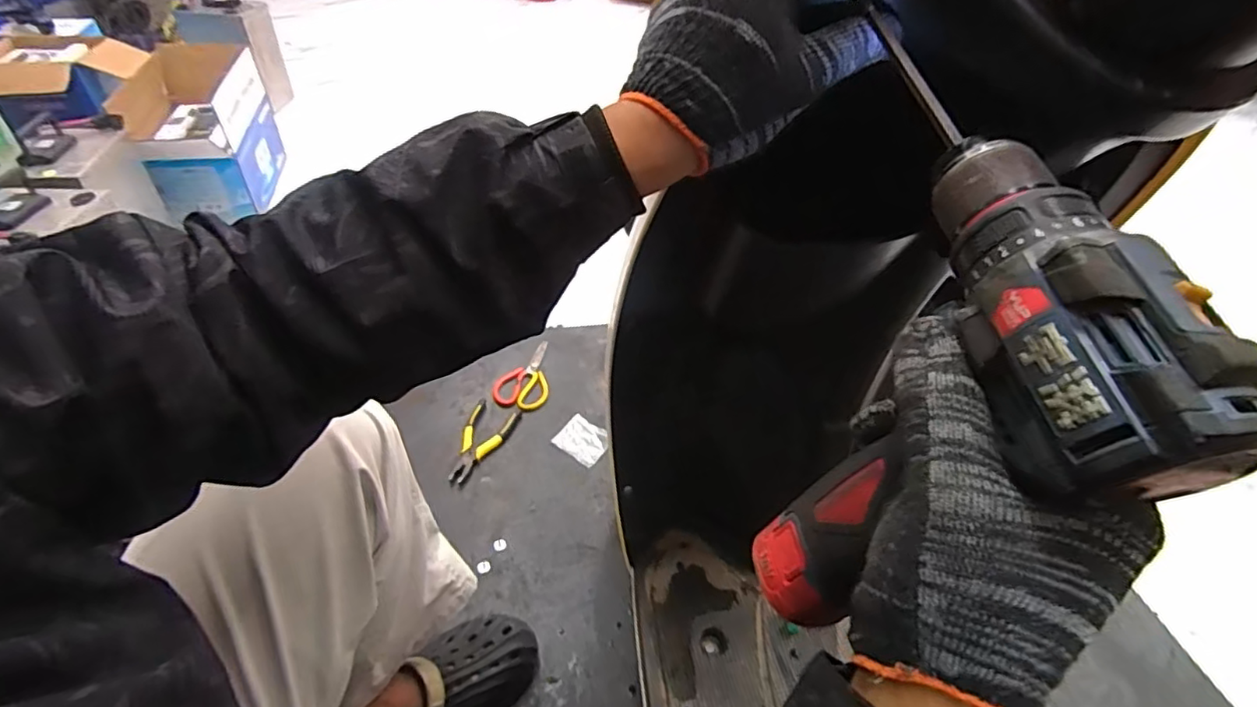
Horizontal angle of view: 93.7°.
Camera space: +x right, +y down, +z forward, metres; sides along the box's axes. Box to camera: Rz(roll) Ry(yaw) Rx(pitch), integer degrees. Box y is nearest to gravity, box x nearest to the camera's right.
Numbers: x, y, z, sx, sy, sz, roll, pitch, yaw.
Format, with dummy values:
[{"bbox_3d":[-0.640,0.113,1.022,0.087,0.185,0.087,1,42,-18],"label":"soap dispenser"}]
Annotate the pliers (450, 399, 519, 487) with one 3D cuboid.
[{"bbox_3d":[-0.286,0.171,1.130,0.089,0.012,0.190,15,44,9],"label":"pliers"}]

